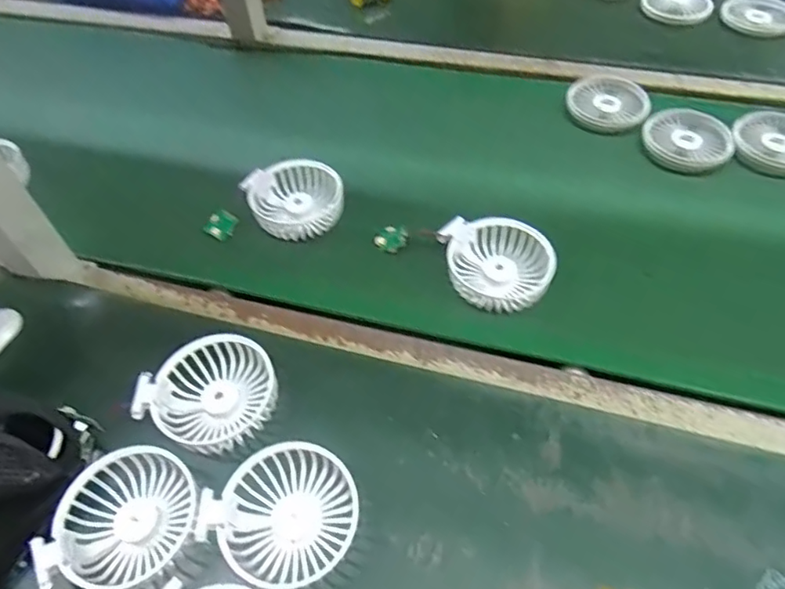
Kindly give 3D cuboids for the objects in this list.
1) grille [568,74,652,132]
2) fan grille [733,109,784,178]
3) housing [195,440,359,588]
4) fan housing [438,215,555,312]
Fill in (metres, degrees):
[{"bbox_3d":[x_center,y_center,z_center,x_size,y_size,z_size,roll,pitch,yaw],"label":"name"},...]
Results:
[{"bbox_3d":[0.245,-0.220,0.648,0.087,0.016,0.093,-2,55,3],"label":"grille"},{"bbox_3d":[0.400,-0.157,0.587,0.088,0.017,0.088,-2,55,3],"label":"fan grille"},{"bbox_3d":[-0.070,0.147,0.377,0.093,0.032,0.082,-35,60,-19],"label":"housing"},{"bbox_3d":[0.090,-0.028,0.503,0.100,0.027,0.083,12,56,12],"label":"fan housing"}]

